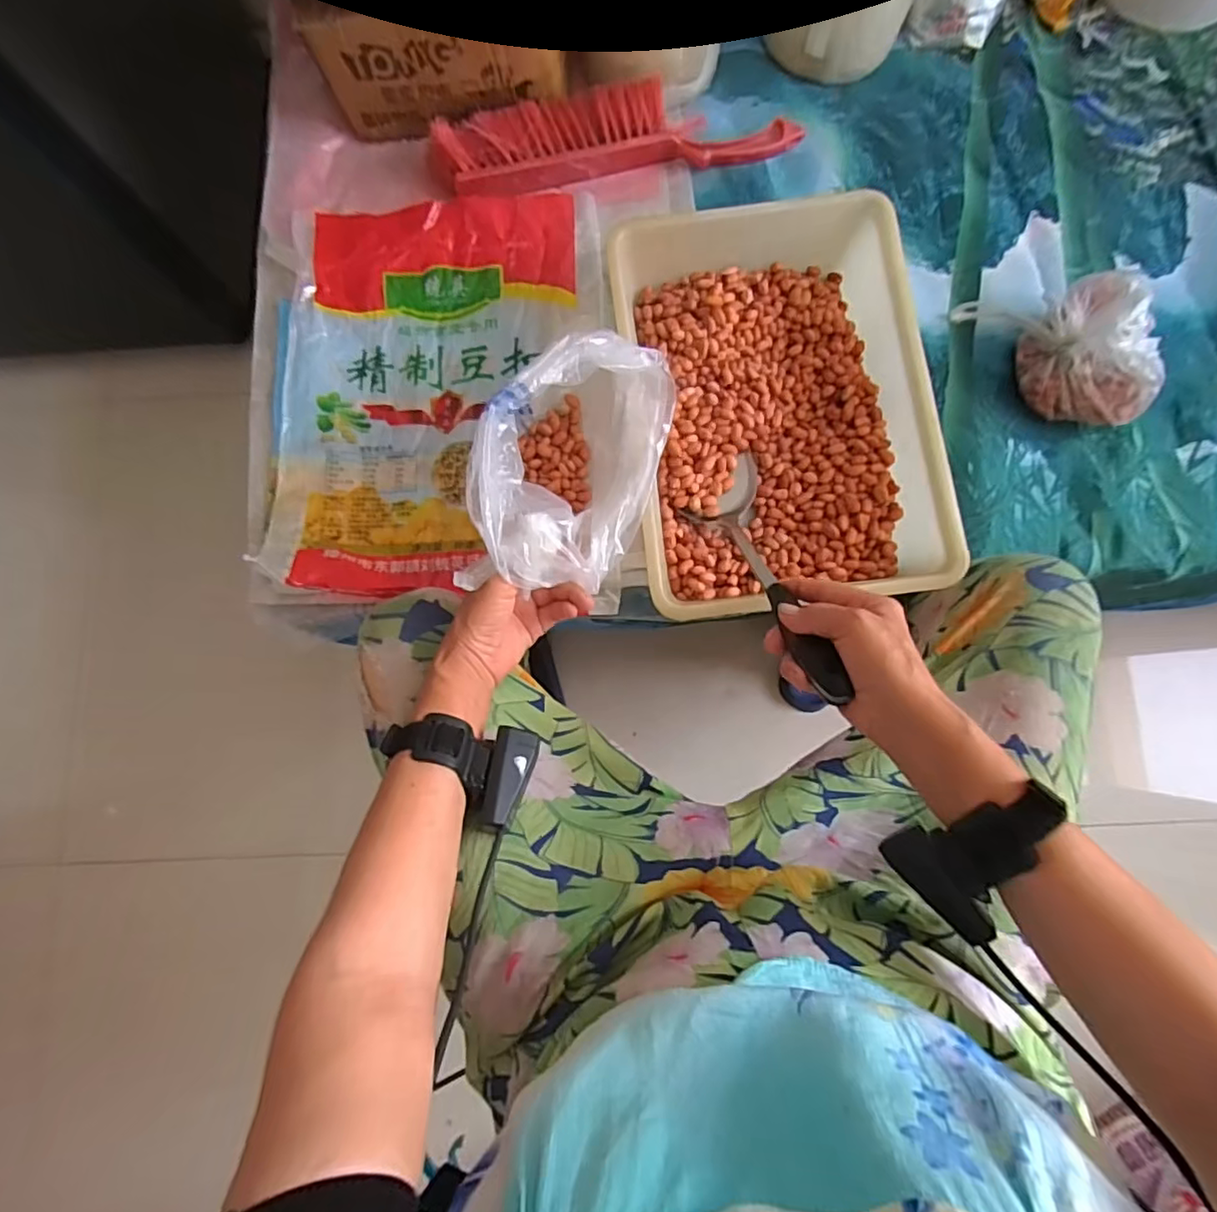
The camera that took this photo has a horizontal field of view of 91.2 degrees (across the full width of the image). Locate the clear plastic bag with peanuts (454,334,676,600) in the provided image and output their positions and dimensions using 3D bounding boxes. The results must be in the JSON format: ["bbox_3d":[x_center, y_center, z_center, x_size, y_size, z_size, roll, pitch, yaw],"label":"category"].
[{"bbox_3d":[-0.033,-0.110,0.511,0.135,0.174,0.217,15,82,4],"label":"clear plastic bag with peanuts"}]

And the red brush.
[{"bbox_3d":[0.006,-0.509,0.641,0.381,0.044,0.079,-8,81,1],"label":"red brush"}]

